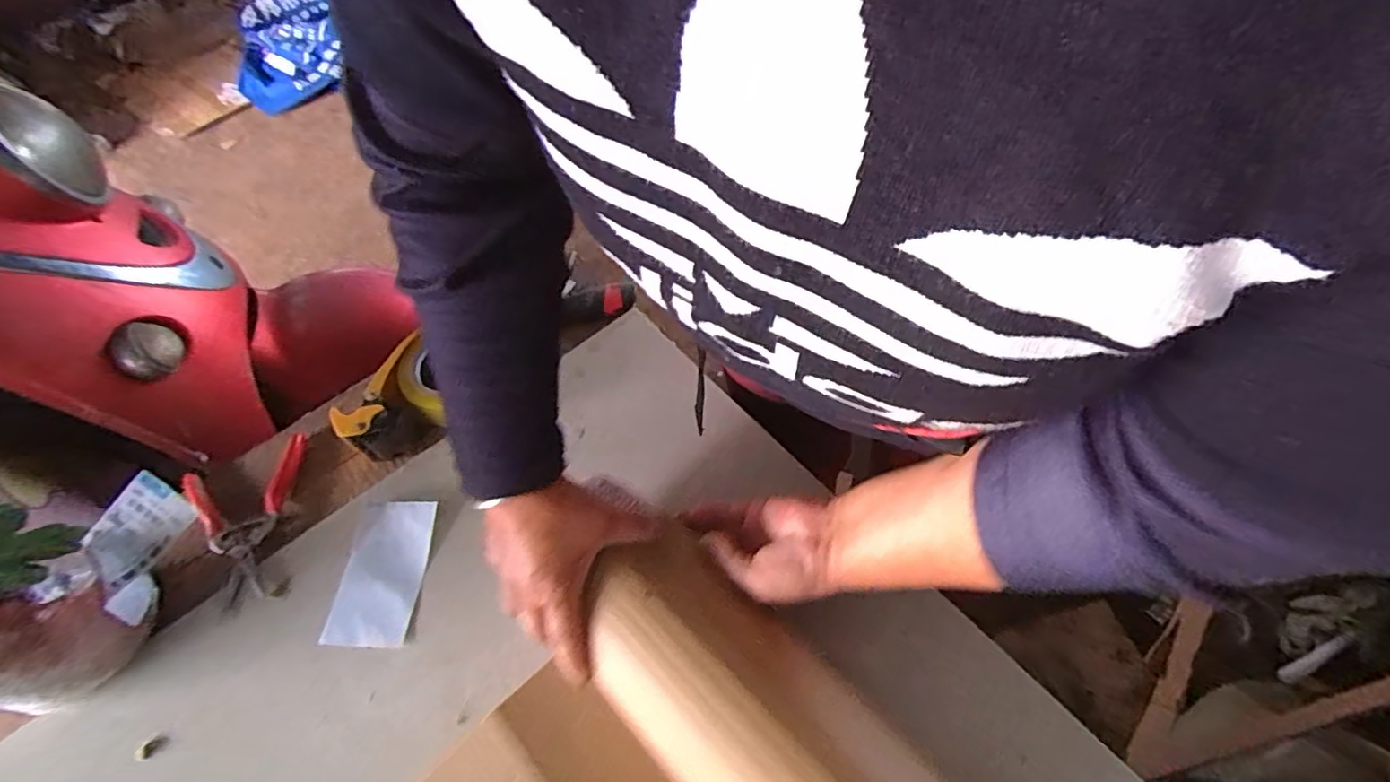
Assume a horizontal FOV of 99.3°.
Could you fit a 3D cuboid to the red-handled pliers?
[{"bbox_3d":[-0.440,0.129,0.585,0.109,0.036,0.165,-22,61,-10],"label":"red-handled pliers"}]

